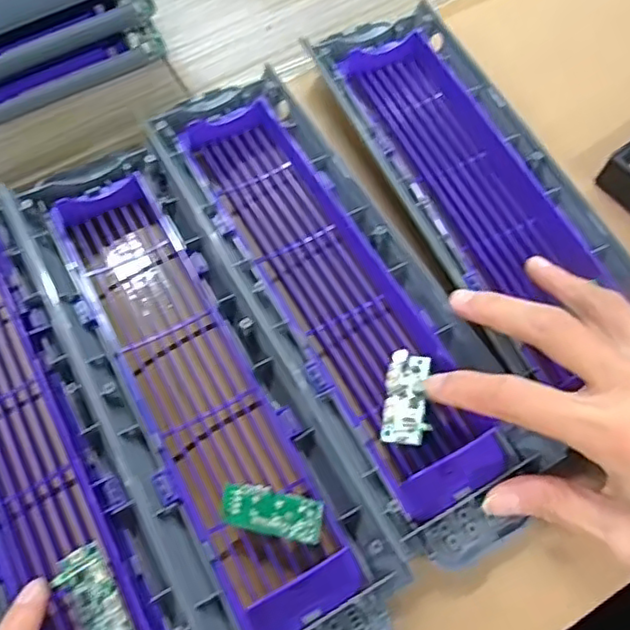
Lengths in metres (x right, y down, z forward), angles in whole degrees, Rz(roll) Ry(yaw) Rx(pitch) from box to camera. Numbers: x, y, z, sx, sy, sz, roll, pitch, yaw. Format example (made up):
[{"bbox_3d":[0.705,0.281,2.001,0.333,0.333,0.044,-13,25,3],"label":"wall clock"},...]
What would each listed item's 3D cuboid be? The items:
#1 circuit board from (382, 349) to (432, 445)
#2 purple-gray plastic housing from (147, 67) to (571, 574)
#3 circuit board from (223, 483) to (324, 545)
[{"bbox_3d":[0.042,0.036,0.280,0.019,0.011,0.044,8,61,4],"label":"circuit board"},{"bbox_3d":[0.008,-0.020,0.310,0.087,0.026,0.286,-26,67,-11],"label":"purple-gray plastic housing"},{"bbox_3d":[-0.018,0.084,0.261,0.044,0.004,0.018,9,83,15],"label":"circuit board"}]

